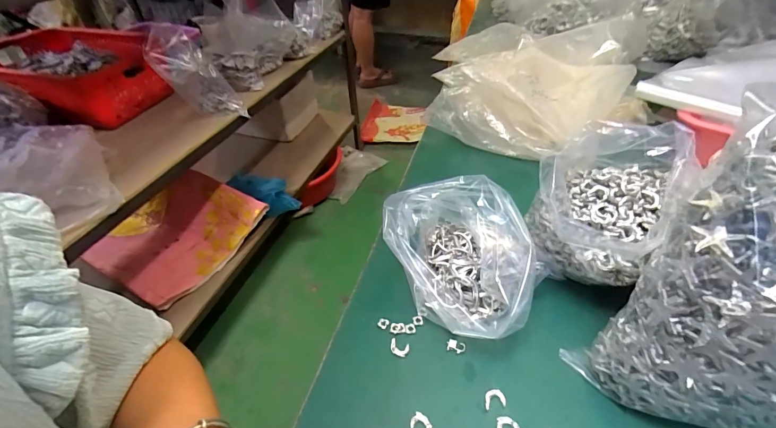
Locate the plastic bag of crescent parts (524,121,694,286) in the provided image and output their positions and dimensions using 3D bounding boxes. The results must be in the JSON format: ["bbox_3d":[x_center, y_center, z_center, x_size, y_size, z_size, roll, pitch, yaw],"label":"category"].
[{"bbox_3d":[0.207,-0.011,0.370,0.114,0.135,0.125,26,48,26],"label":"plastic bag of crescent parts"}]

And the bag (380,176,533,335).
[{"bbox_3d":[0.073,0.043,0.361,0.113,0.107,0.151,-29,49,-28],"label":"bag"}]

